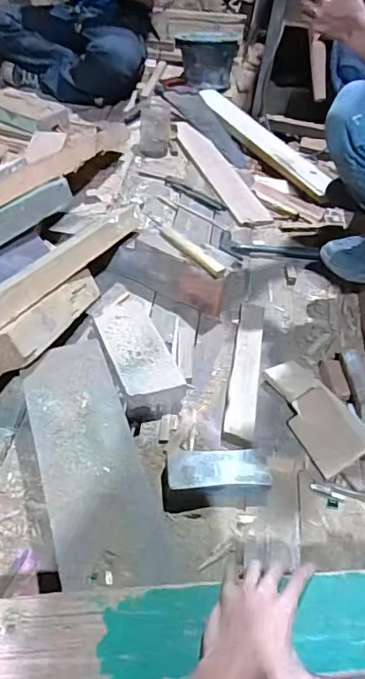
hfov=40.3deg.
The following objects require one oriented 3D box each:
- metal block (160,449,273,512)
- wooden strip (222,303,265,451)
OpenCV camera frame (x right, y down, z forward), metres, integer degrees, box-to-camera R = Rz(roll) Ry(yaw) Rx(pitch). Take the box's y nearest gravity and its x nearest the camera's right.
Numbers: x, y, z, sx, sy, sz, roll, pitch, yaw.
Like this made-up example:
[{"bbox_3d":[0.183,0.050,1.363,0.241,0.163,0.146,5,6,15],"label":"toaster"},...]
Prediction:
[{"bbox_3d":[0.055,0.222,0.802,0.175,0.044,0.082,-2,45,-7],"label":"metal block"},{"bbox_3d":[0.128,0.049,0.998,0.055,0.022,0.367,9,45,5],"label":"wooden strip"}]

